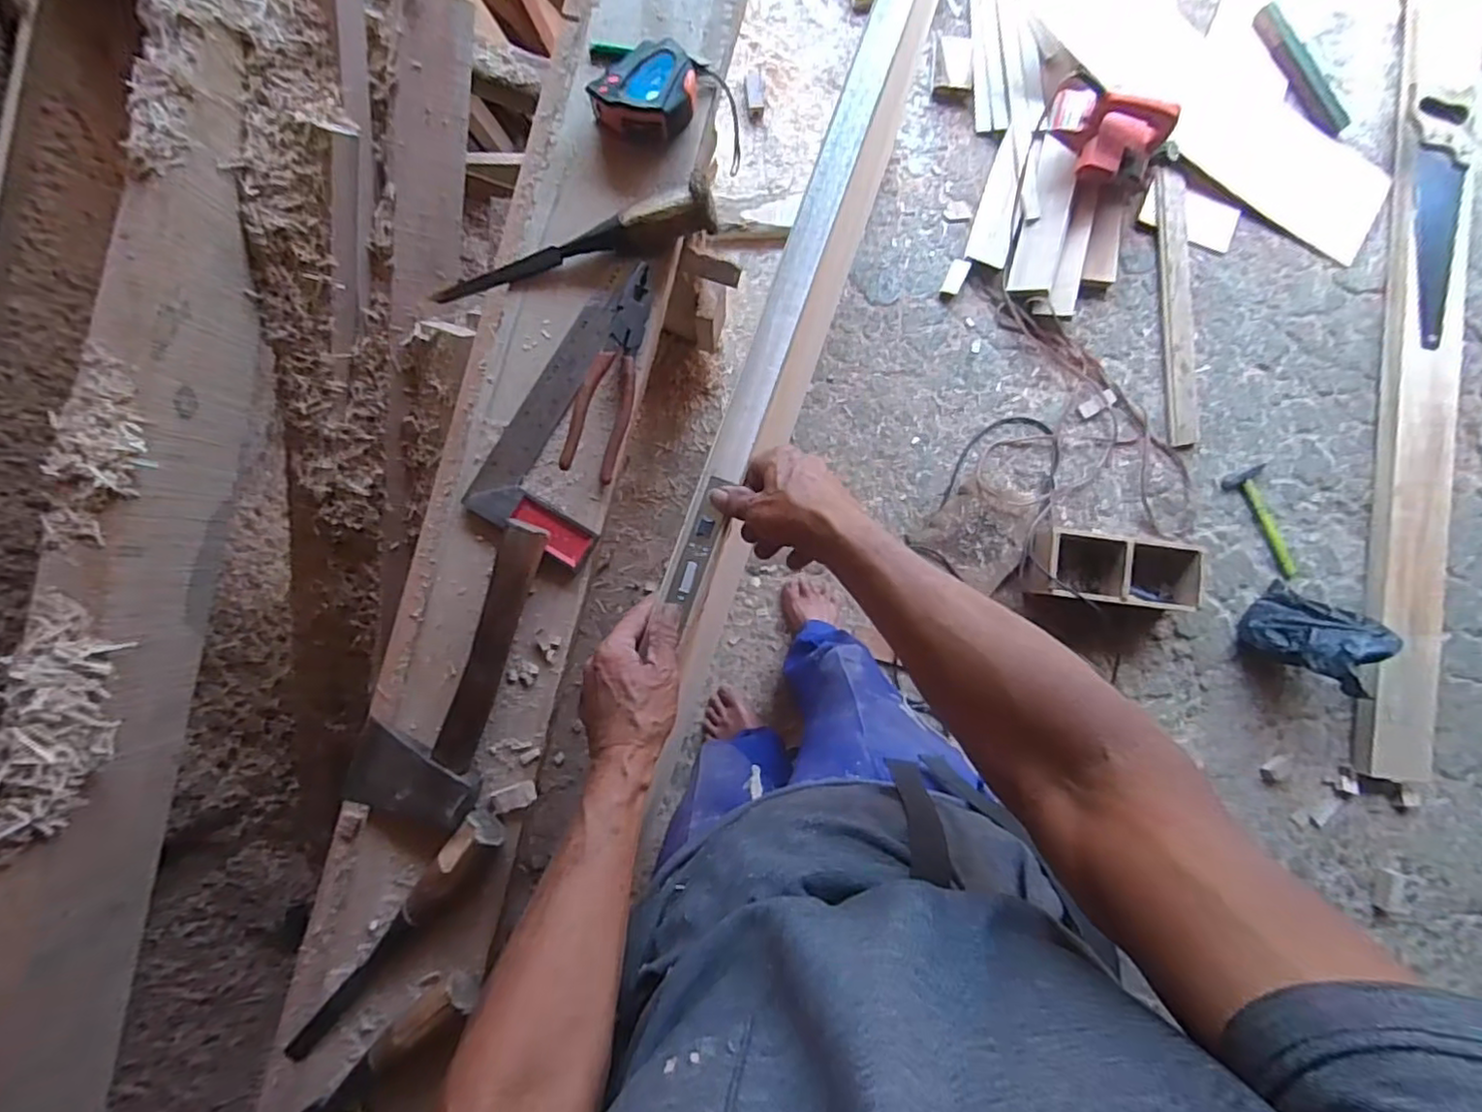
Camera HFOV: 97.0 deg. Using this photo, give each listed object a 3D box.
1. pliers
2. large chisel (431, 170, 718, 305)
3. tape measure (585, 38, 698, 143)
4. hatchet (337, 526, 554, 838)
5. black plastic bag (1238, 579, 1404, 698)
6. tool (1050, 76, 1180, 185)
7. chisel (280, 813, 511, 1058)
[{"bbox_3d":[-0.117,-0.167,0.590,0.044,0.026,0.192,13,88,0],"label":"pliers"},{"bbox_3d":[-0.152,-0.276,0.582,0.260,0.049,0.033,-14,88,-1],"label":"large chisel"},{"bbox_3d":[-0.085,-0.417,0.587,0.088,0.040,0.077,18,88,0],"label":"tape measure"},{"bbox_3d":[-0.266,0.101,0.582,0.116,0.039,0.290,16,88,0],"label":"hatchet"},{"bbox_3d":[1.104,0.157,1.255,0.154,0.182,0.173,-42,89,-1],"label":"black plastic bag"},{"bbox_3d":[0.688,-0.774,1.206,0.248,0.129,0.111,25,88,1],"label":"tool"},{"bbox_3d":[-0.308,0.345,0.577,0.037,0.033,0.281,38,88,1],"label":"chisel"}]

